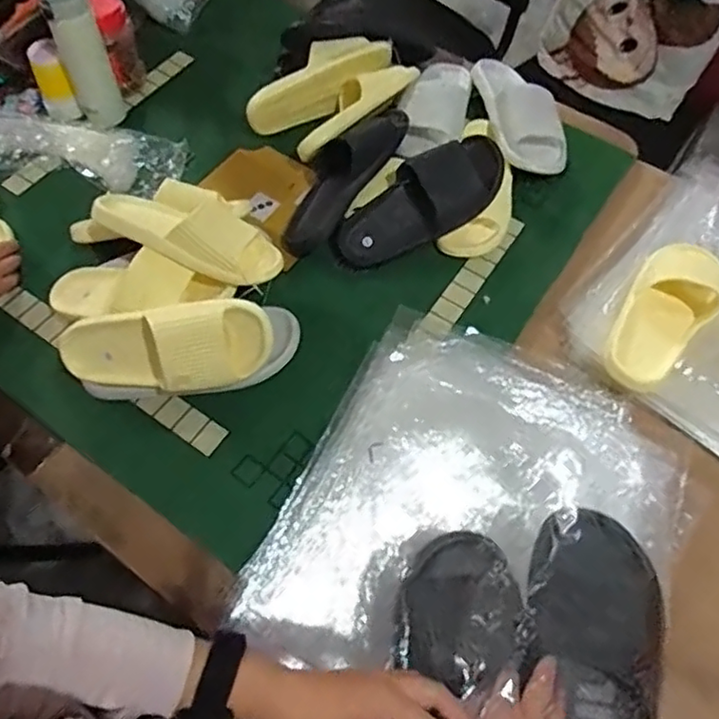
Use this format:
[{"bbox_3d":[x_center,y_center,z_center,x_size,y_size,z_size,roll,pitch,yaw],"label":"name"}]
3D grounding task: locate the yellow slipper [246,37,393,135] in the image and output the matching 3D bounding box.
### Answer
[{"bbox_3d":[-0.067,-0.431,0.968,0.236,0.081,0.062,-33,35,-2],"label":"yellow slipper"}]

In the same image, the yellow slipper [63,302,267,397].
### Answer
[{"bbox_3d":[-0.230,-0.012,0.741,0.250,0.106,0.075,-5,25,7],"label":"yellow slipper"}]

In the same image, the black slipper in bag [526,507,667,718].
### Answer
[{"bbox_3d":[0.190,0.264,0.503,0.113,0.054,0.273,5,73,0],"label":"black slipper in bag"}]

